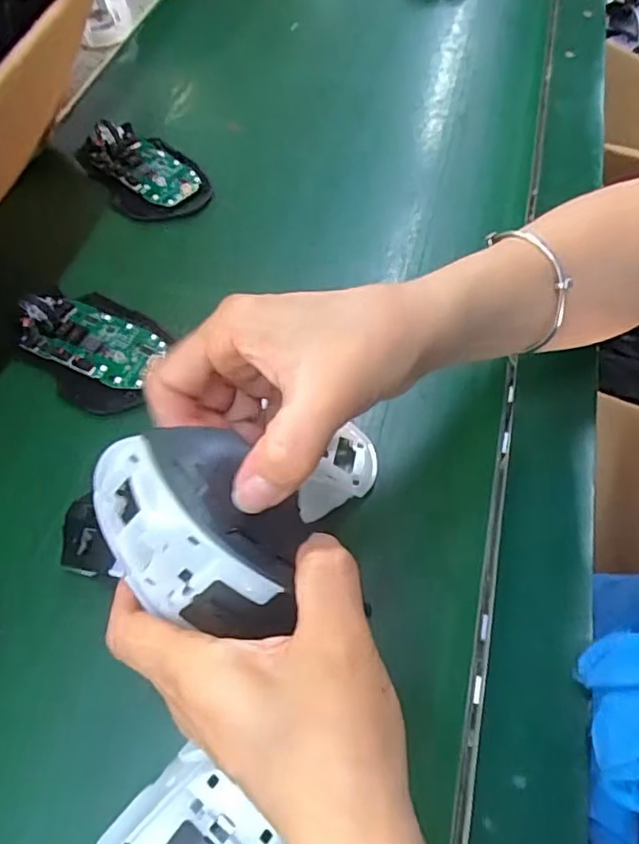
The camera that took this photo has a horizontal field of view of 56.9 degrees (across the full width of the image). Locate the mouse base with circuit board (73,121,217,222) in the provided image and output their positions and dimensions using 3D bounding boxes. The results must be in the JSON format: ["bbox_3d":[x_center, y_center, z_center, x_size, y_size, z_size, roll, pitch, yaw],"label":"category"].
[{"bbox_3d":[-0.135,-0.195,0.457,0.067,0.031,0.105,-34,65,-19],"label":"mouse base with circuit board"}]

